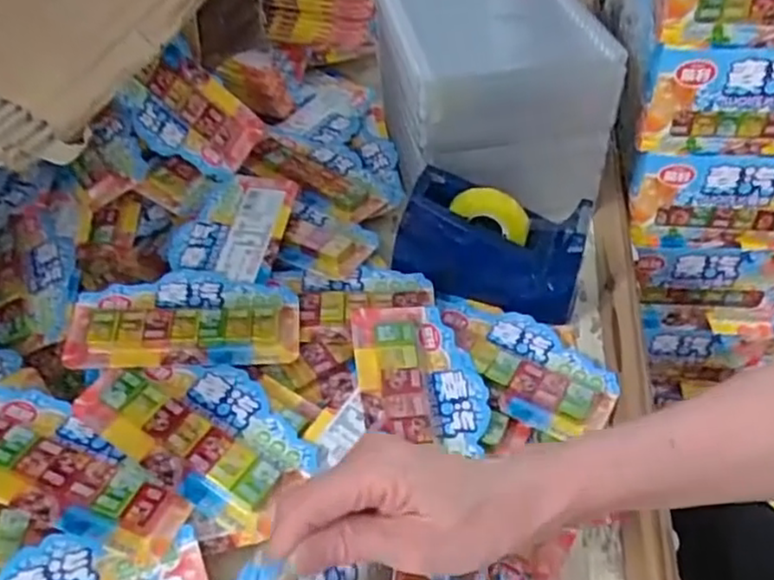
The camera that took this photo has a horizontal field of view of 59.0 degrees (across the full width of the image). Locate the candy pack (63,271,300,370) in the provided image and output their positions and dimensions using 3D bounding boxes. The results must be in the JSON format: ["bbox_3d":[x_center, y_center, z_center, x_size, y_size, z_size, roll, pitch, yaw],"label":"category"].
[{"bbox_3d":[-0.134,0.016,0.457,0.145,0.016,0.077,-5,47,-4],"label":"candy pack"}]

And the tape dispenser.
[{"bbox_3d":[0.073,-0.037,0.491,0.136,0.073,0.053,15,49,14],"label":"tape dispenser"}]

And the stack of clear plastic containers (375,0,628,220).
[{"bbox_3d":[0.079,-0.174,0.562,0.148,0.118,0.200,-8,47,-7],"label":"stack of clear plastic containers"}]

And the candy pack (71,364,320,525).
[{"bbox_3d":[-0.111,0.076,0.413,0.139,0.012,0.082,27,51,16],"label":"candy pack"}]

